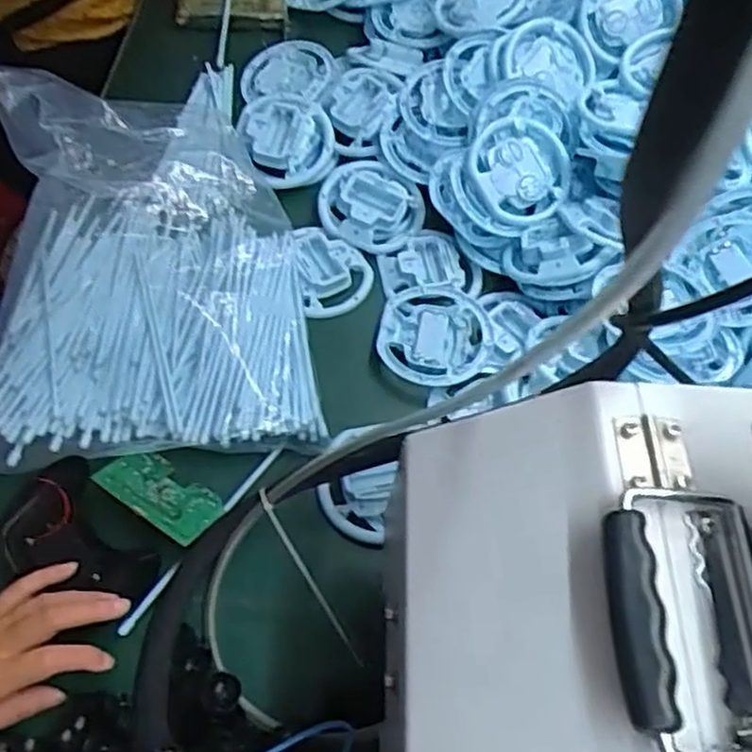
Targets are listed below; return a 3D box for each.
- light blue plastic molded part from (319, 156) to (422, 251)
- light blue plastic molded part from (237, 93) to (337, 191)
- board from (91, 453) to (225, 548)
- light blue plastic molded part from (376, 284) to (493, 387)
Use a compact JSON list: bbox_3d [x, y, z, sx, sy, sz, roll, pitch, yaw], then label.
[{"bbox_3d":[-0.004,-0.175,0.734,0.101,0.027,0.113,1,60,-4],"label":"light blue plastic molded part"},{"bbox_3d":[-0.090,-0.246,0.757,0.093,0.046,0.092,2,60,-3],"label":"light blue plastic molded part"},{"bbox_3d":[-0.162,0.089,0.561,0.090,0.008,0.055,32,35,11],"label":"board"},{"bbox_3d":[0.053,-0.035,0.661,0.098,0.013,0.109,13,59,3],"label":"light blue plastic molded part"}]

